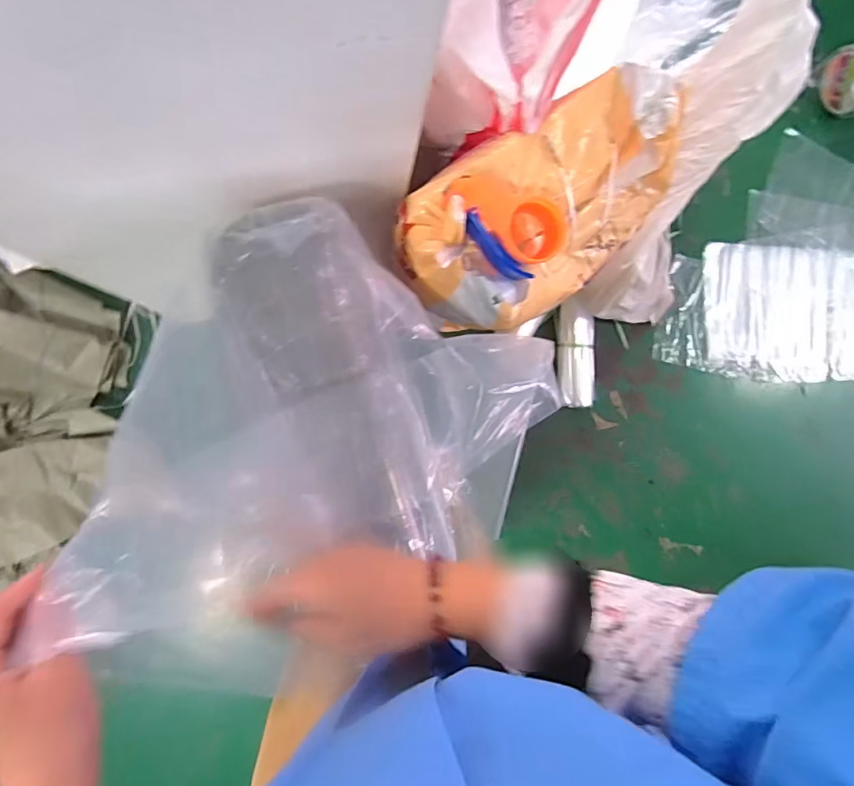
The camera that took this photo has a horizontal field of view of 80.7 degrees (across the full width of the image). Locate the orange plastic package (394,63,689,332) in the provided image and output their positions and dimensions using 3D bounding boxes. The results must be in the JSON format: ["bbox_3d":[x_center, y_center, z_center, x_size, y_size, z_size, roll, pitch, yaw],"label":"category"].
[{"bbox_3d":[0.160,-0.248,0.668,0.383,0.121,0.220,-31,93,-7],"label":"orange plastic package"}]

